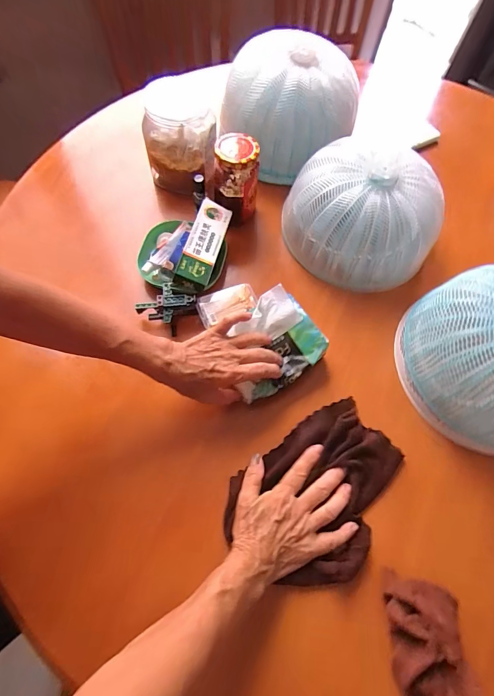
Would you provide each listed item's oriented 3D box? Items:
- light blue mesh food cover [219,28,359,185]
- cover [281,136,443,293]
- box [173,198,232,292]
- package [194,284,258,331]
[{"bbox_3d":[0.072,-0.410,0.622,0.221,0.133,0.199,28,67,10],"label":"light blue mesh food cover"},{"bbox_3d":[0.177,-0.208,0.561,0.202,0.143,0.198,-21,68,-12],"label":"cover"},{"bbox_3d":[-0.063,-0.151,0.541,0.046,0.030,0.141,21,66,-9],"label":"box"},{"bbox_3d":[-0.028,-0.063,0.525,0.084,0.012,0.045,-17,67,-10],"label":"package"}]

